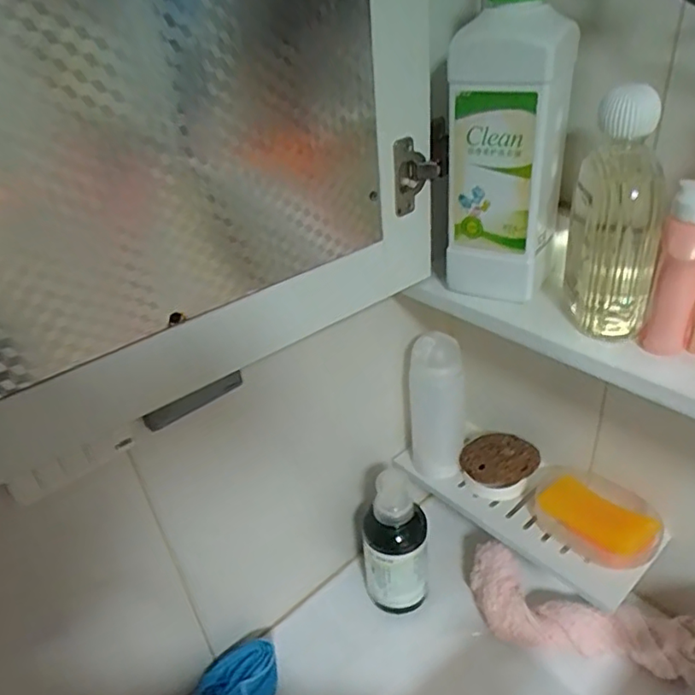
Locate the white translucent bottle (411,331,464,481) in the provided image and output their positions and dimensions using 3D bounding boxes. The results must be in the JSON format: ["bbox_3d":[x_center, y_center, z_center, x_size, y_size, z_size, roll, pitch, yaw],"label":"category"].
[{"bbox_3d":[0.098,0.067,0.632,0.056,0.168,0.044,3,35,14],"label":"white translucent bottle"}]

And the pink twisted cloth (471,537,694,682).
[{"bbox_3d":[0.248,0.293,0.605,0.251,0.056,0.078,13,39,26],"label":"pink twisted cloth"}]

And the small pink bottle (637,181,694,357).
[{"bbox_3d":[0.223,-0.050,0.386,0.029,0.112,0.028,21,43,35],"label":"small pink bottle"}]

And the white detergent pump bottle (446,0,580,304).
[{"bbox_3d":[0.120,-0.176,0.431,0.078,0.277,0.064,10,37,23],"label":"white detergent pump bottle"}]

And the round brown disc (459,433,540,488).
[{"bbox_3d":[0.171,0.129,0.646,0.084,0.039,0.062,-5,34,3],"label":"round brown disc"}]

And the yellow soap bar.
[{"bbox_3d":[0.249,0.169,0.578,0.107,0.015,0.049,32,90,49],"label":"yellow soap bar"}]

